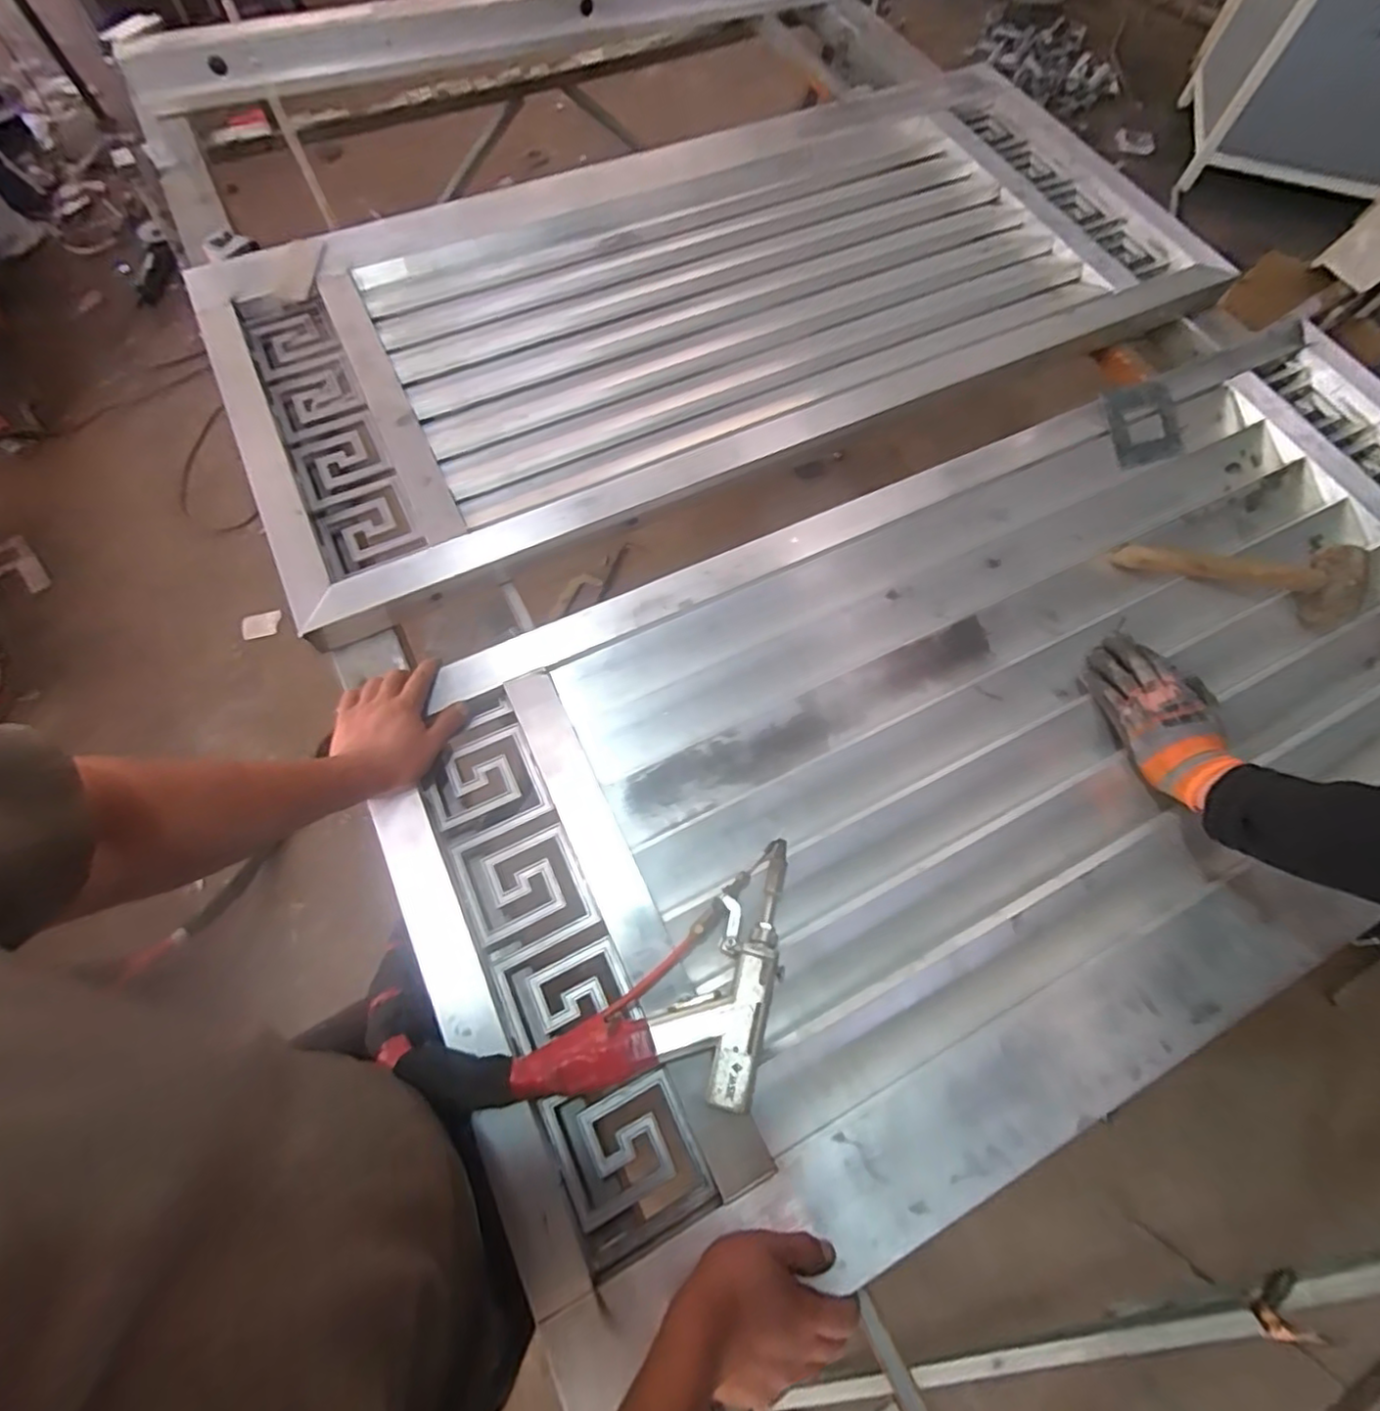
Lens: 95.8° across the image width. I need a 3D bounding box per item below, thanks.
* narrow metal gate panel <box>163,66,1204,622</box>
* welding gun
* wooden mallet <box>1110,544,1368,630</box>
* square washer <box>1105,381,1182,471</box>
[{"bbox_3d":[0.069,-0.682,1.000,1.506,0.045,0.724,-25,70,-13],"label":"narrow metal gate panel"},{"bbox_3d":[0.011,0.281,0.564,0.306,0.051,0.146,-36,73,-16],"label":"welding gun"},{"bbox_3d":[0.658,-0.154,0.751,0.278,0.061,0.085,3,67,-1],"label":"wooden mallet"},{"bbox_3d":[0.648,-0.401,0.891,0.120,0.010,0.115,-15,84,-10],"label":"square washer"}]

